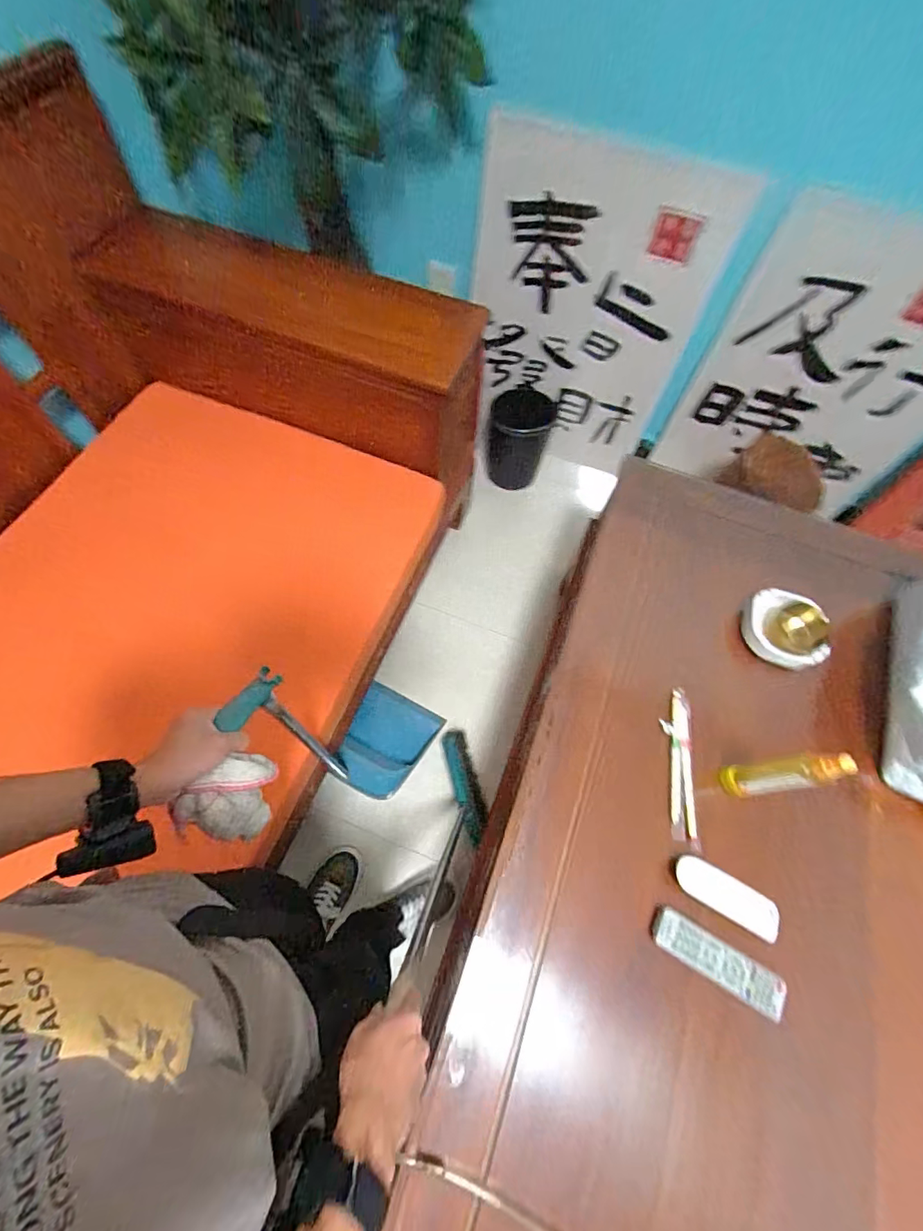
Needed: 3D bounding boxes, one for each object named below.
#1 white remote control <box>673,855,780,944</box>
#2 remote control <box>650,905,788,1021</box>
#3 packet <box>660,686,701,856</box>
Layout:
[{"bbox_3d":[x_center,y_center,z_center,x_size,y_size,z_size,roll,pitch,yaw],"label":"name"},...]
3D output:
[{"bbox_3d":[0.366,0.388,0.666,0.143,0.014,0.056,27,65,10],"label":"white remote control"},{"bbox_3d":[0.338,0.454,0.634,0.181,0.021,0.052,28,65,10],"label":"remote control"},{"bbox_3d":[0.338,0.228,0.746,0.042,0.016,0.234,8,63,0],"label":"packet"}]

